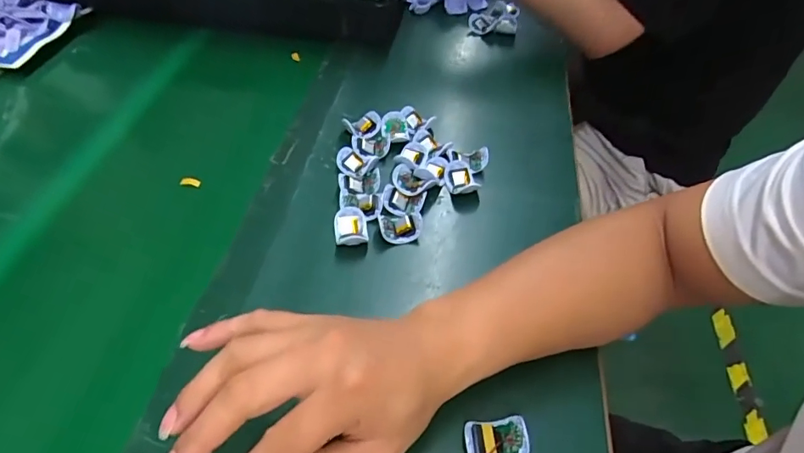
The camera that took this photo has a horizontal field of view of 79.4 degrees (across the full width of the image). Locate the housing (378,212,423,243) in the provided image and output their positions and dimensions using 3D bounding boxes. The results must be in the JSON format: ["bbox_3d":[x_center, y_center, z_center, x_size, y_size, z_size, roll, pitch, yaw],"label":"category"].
[{"bbox_3d":[-0.002,-0.002,0.470,0.040,0.017,0.035,-9,51,-12],"label":"housing"}]

